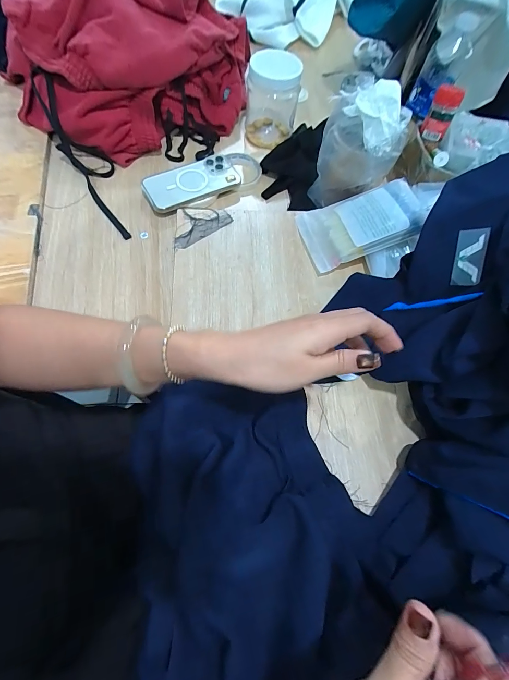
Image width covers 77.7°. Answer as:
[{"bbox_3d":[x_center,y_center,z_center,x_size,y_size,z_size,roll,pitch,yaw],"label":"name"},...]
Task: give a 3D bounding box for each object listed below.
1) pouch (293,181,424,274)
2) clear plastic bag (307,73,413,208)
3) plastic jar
[{"bbox_3d":[0.158,-0.176,0.472,0.166,0.016,0.108,-20,64,8],"label":"pouch"},{"bbox_3d":[0.151,-0.271,0.463,0.114,0.171,0.068,23,67,5],"label":"clear plastic bag"},{"bbox_3d":[0.034,-0.458,0.589,0.096,0.119,0.109,0,67,-6],"label":"plastic jar"}]

